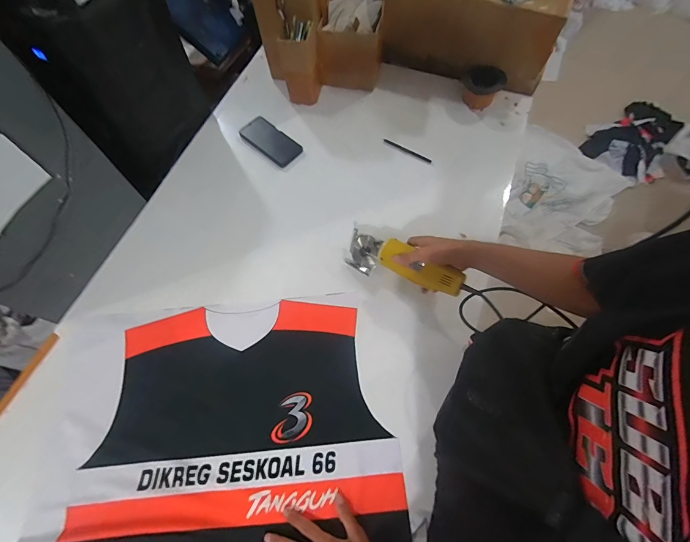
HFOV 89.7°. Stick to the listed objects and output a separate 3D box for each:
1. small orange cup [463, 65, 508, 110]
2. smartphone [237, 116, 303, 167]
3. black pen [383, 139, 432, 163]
[{"bbox_3d":[0.356,-0.490,0.925,0.110,0.075,0.110,-1,65,2],"label":"small orange cup"},{"bbox_3d":[-0.192,-0.333,0.889,0.164,0.019,0.086,39,73,18],"label":"smartphone"},{"bbox_3d":[0.158,-0.306,0.883,0.135,0.010,0.013,30,70,15],"label":"black pen"}]

